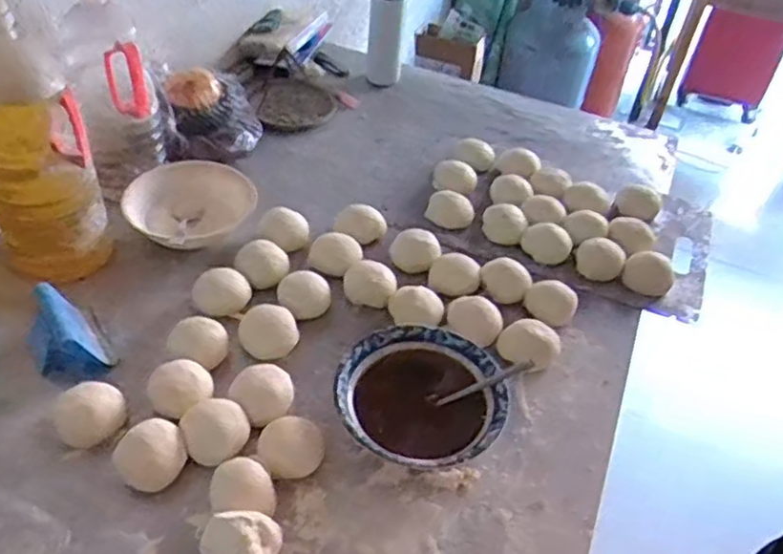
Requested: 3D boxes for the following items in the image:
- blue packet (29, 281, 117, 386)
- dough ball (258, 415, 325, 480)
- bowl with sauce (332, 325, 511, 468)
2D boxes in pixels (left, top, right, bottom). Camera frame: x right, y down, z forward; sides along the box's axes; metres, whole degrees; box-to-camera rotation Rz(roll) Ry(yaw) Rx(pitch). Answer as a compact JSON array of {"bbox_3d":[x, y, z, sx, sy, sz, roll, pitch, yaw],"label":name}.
[{"bbox_3d":[-0.359,0.065,0.748,0.072,0.074,0.098,-25,50,-31],"label":"blue packet"},{"bbox_3d":[-0.098,0.168,0.676,0.068,0.040,0.057,-3,42,-12],"label":"dough ball"},{"bbox_3d":[0.031,0.133,0.718,0.168,0.059,0.168,4,41,-3],"label":"bowl with sauce"}]

